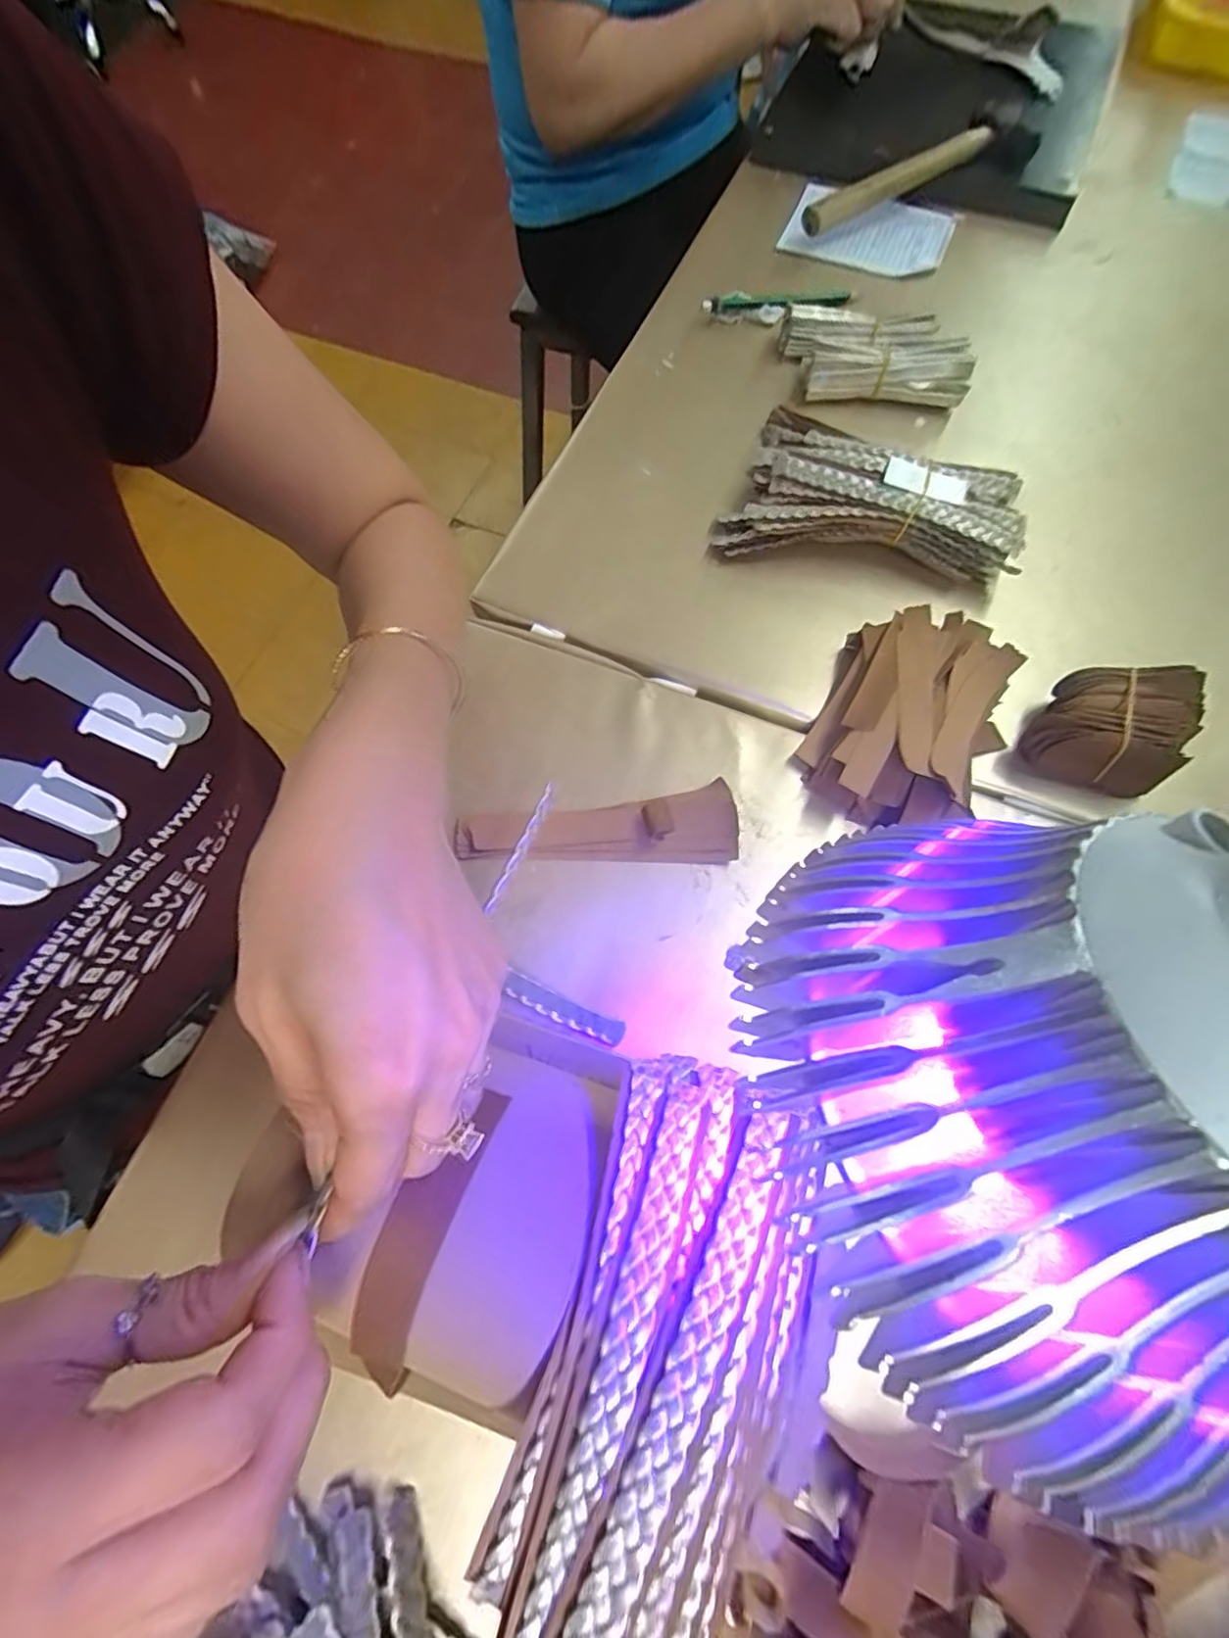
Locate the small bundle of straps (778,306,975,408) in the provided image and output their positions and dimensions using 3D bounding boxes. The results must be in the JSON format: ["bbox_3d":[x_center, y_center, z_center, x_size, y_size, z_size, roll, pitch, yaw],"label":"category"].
[{"bbox_3d":[0.194,-0.349,0.463,0.136,0.031,0.056,11,71,5],"label":"small bundle of straps"}]

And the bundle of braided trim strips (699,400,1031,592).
[{"bbox_3d":[0.175,-0.210,0.417,0.189,0.054,0.119,25,73,10],"label":"bundle of braided trim strips"}]

